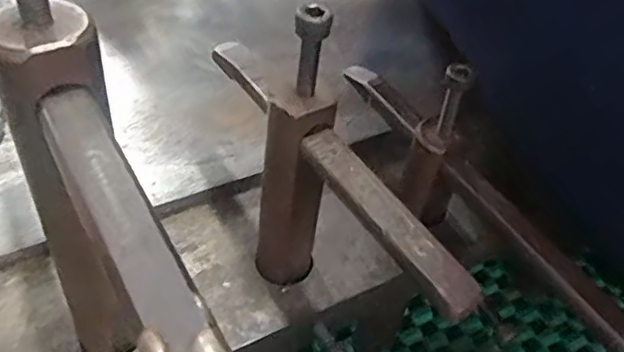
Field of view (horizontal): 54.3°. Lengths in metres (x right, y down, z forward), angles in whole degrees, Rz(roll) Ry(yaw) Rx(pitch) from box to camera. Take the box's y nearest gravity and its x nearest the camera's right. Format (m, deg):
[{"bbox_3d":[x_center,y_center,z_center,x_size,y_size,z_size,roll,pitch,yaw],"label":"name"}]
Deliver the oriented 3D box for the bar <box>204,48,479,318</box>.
[{"bbox_3d":[0.004,-0.006,0.175,0.013,0.007,0.119,-24,53,-24],"label":"bar"}]

